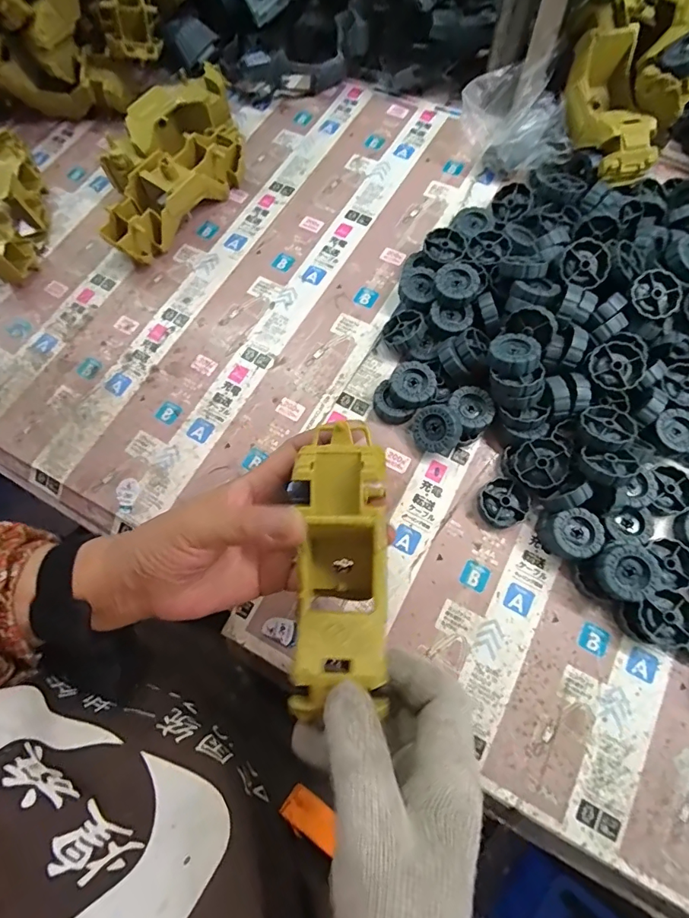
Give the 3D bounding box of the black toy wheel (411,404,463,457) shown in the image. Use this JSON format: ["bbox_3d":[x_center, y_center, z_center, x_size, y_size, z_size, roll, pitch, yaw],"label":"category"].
[{"bbox_3d":[0.077,-0.025,0.369,0.038,0.017,0.038,36,112,27],"label":"black toy wheel"}]

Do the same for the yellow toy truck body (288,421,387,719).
[{"bbox_3d":[-0.001,0.061,0.271,0.053,0.049,0.162,3,89,3],"label":"yellow toy truck body"}]

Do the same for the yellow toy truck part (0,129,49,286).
[{"bbox_3d":[-0.343,-0.261,0.461,0.049,0.052,0.160,-11,71,-2],"label":"yellow toy truck part"}]

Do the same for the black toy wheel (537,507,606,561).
[{"bbox_3d":[0.174,0.059,0.345,0.038,0.026,0.036,-1,71,2],"label":"black toy wheel"}]

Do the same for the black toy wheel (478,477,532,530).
[{"bbox_3d":[0.127,0.037,0.360,0.039,0.010,0.038,-1,71,2],"label":"black toy wheel"}]

